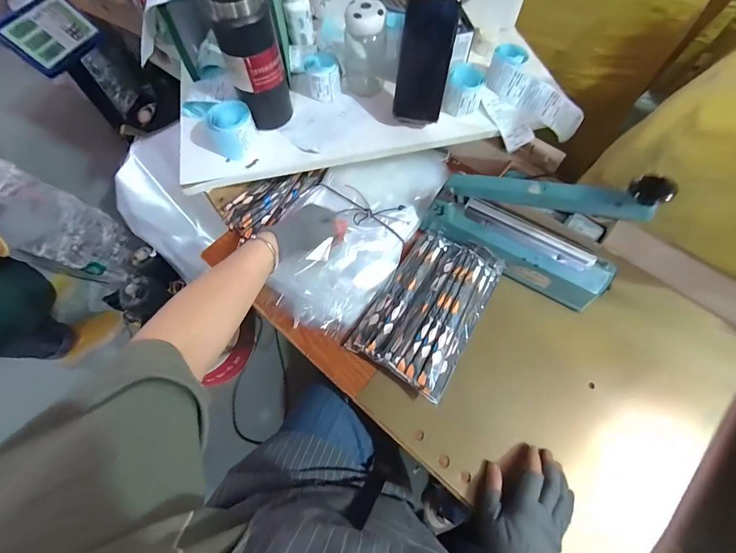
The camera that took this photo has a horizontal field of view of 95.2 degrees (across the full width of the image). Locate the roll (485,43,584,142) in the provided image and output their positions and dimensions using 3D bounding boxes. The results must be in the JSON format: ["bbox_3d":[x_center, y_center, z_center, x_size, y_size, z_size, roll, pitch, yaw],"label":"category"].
[{"bbox_3d":[0.298,-0.324,0.599,0.205,0.063,0.080,40,70,-2],"label":"roll"}]

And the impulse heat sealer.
[{"bbox_3d":[0.255,-0.100,0.507,0.289,0.228,0.098,30,69,13],"label":"impulse heat sealer"}]

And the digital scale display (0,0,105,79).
[{"bbox_3d":[-0.964,-0.734,1.022,0.081,0.156,0.228,26,73,39],"label":"digital scale display"}]

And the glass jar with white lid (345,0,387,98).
[{"bbox_3d":[-0.007,-0.395,0.580,0.076,0.139,0.082,0,65,0],"label":"glass jar with white lid"}]

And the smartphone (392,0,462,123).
[{"bbox_3d":[0.088,-0.329,0.519,0.076,0.161,0.006,10,35,2],"label":"smartphone"}]

